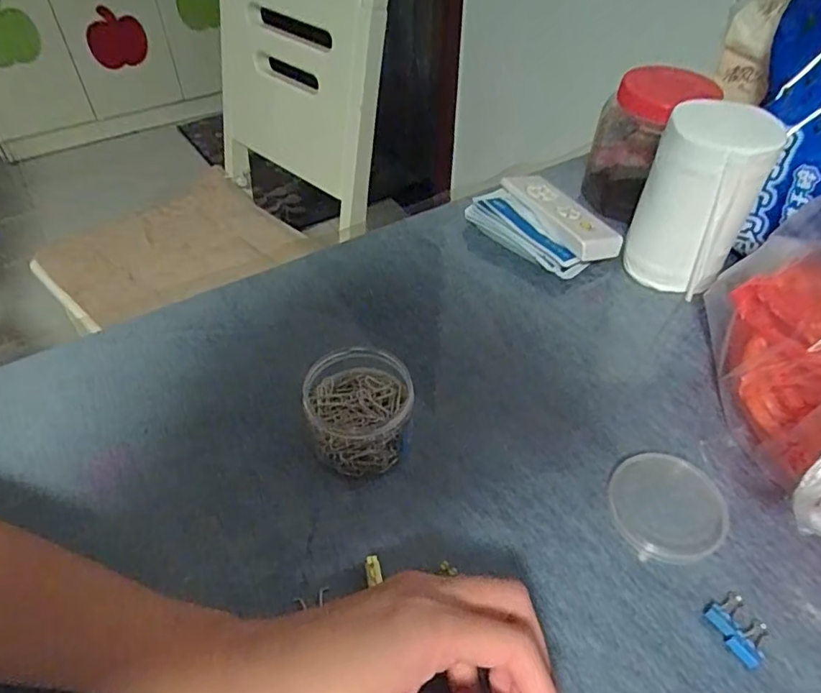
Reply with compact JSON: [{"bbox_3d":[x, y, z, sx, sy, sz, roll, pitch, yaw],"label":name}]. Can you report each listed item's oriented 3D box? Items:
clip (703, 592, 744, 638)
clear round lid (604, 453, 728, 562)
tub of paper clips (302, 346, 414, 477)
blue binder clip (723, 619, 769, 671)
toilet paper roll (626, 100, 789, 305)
[{"bbox_3d":[0.174,0.145,0.309,0.025,0.004,0.016,-22,51,-20],"label":"clip"},{"bbox_3d":[0.160,0.098,0.351,0.067,0.009,0.067,0,47,0],"label":"clear round lid"},{"bbox_3d":[-0.032,0.042,0.370,0.067,0.052,0.065,0,47,0],"label":"tub of paper clips"},{"bbox_3d":[0.181,0.157,0.299,0.026,0.004,0.017,-19,50,-17],"label":"blue binder clip"},{"bbox_3d":[0.233,-0.120,0.467,0.080,0.140,0.075,21,50,18],"label":"toilet paper roll"}]

